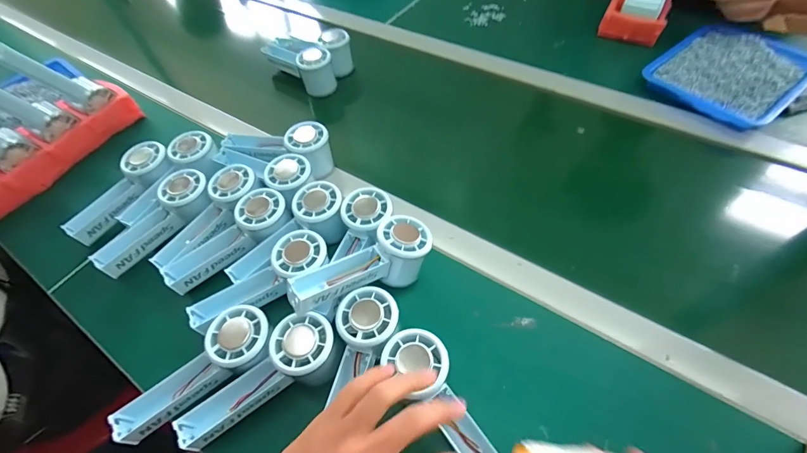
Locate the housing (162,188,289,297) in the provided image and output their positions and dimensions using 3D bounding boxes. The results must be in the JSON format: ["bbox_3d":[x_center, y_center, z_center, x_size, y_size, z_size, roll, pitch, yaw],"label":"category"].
[{"bbox_3d":[-0.199,0.016,0.432,0.149,0.030,0.053,-41,61,-6],"label":"housing"}]

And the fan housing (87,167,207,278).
[{"bbox_3d":[-0.300,-0.007,0.458,0.059,0.039,0.152,36,79,25],"label":"fan housing"}]

